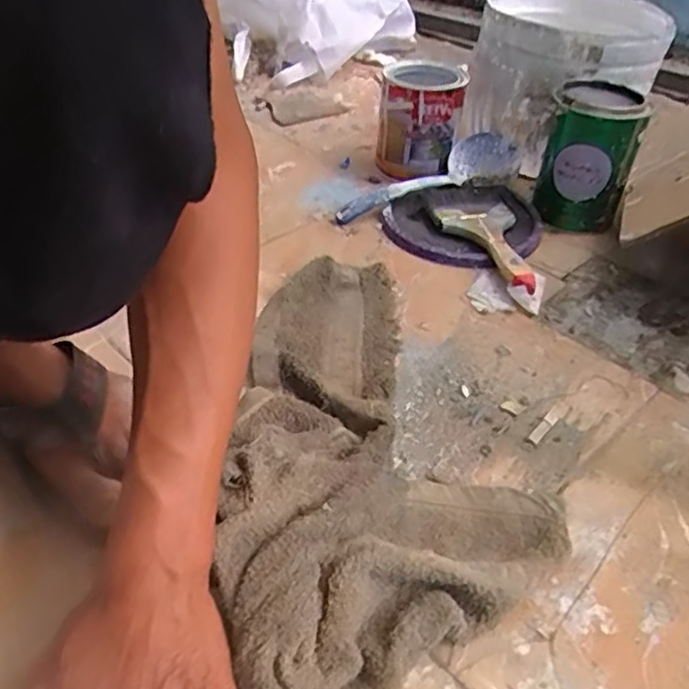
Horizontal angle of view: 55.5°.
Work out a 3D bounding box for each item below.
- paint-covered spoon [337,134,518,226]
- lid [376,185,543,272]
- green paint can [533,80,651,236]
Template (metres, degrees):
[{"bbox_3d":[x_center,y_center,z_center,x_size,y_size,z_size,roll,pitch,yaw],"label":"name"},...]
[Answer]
[{"bbox_3d":[0.109,-0.191,0.783,0.241,0.055,0.080,-28,49,-31],"label":"paint-covered spoon"},{"bbox_3d":[0.143,-0.141,0.751,0.173,0.028,0.138,-19,45,-24],"label":"lid"},{"bbox_3d":[0.278,-0.209,0.751,0.095,0.148,0.089,19,43,18],"label":"green paint can"}]

